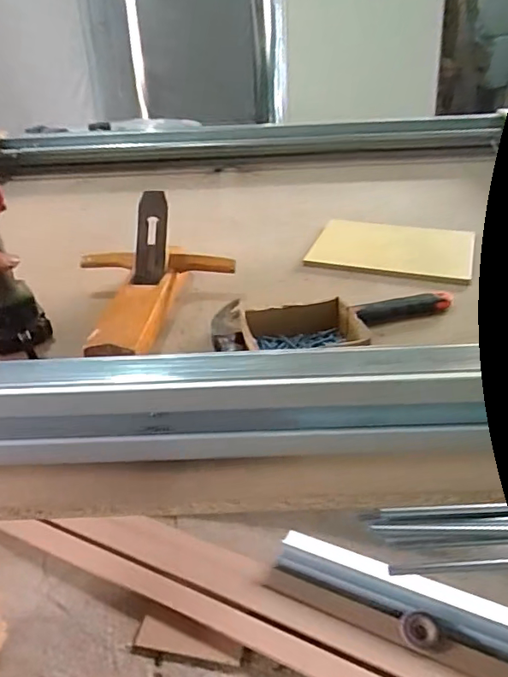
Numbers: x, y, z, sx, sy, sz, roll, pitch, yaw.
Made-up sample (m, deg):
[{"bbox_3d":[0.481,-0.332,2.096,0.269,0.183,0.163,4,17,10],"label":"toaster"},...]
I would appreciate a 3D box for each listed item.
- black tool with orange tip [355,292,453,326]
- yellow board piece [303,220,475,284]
[{"bbox_3d":[0.198,-0.039,0.714,0.134,0.020,0.026,-11,35,-13],"label":"black tool with orange tip"},{"bbox_3d":[0.227,-0.149,0.882,0.246,0.011,0.177,11,36,20],"label":"yellow board piece"}]

